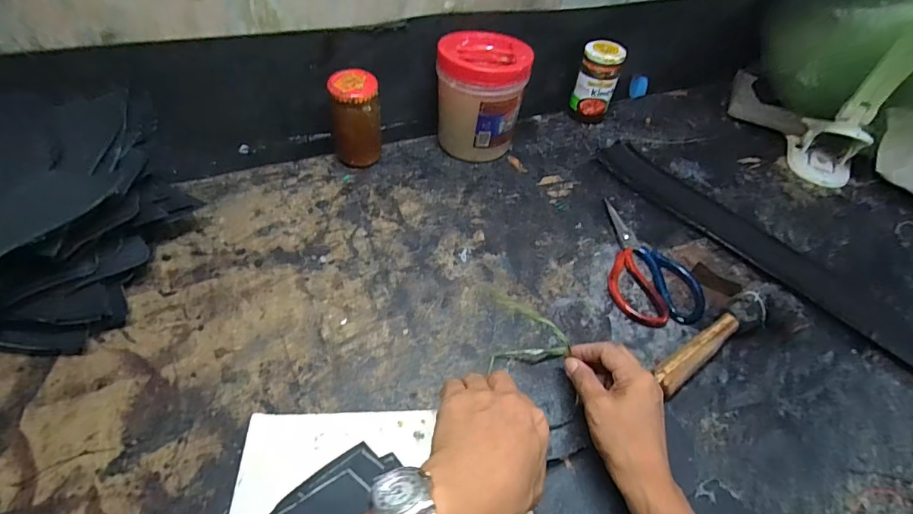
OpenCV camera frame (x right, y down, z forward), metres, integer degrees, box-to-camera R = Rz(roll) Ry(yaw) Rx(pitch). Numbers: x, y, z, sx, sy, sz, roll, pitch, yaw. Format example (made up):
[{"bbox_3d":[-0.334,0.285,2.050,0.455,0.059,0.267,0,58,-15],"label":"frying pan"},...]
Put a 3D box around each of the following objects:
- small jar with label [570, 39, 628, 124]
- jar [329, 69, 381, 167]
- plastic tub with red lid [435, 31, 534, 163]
[{"bbox_3d":[0.216,-0.268,0.687,0.059,0.115,0.052,16,50,8],"label":"small jar with label"},{"bbox_3d":[-0.128,-0.173,0.575,0.059,0.117,0.056,3,50,-3],"label":"jar"},{"bbox_3d":[0.032,-0.214,0.608,0.119,0.142,0.100,2,50,-4],"label":"plastic tub with red lid"}]

